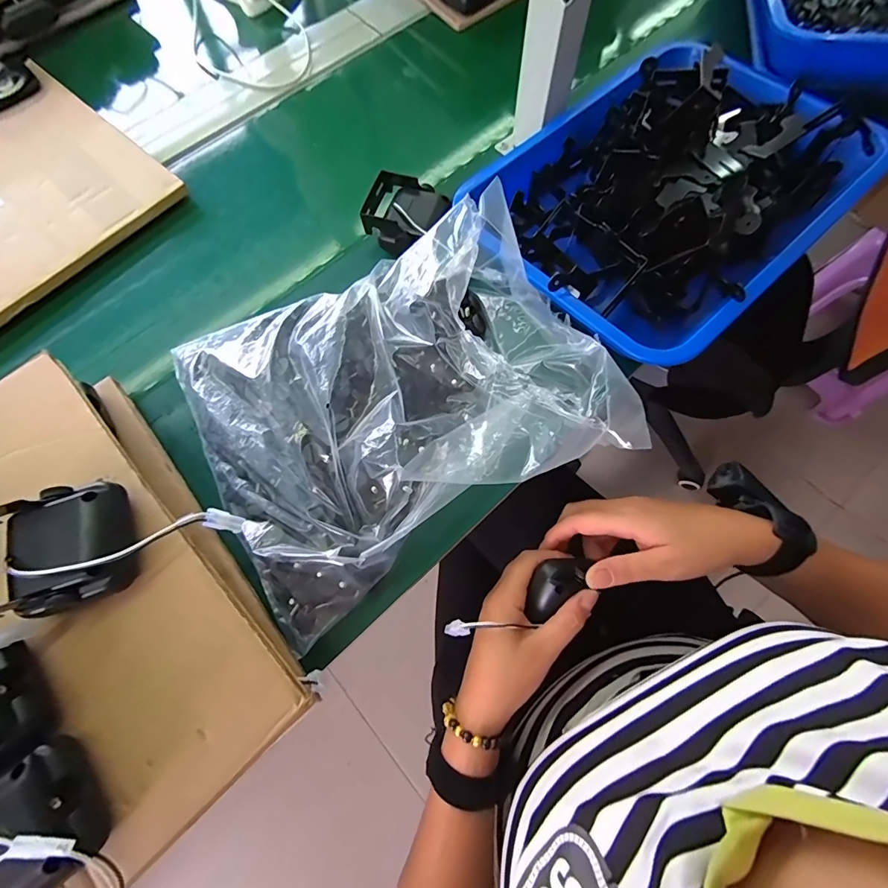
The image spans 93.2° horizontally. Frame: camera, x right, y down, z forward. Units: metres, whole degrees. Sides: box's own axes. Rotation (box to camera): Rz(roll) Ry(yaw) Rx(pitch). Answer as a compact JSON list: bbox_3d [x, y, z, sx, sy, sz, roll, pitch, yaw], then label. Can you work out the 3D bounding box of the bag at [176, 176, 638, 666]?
[{"bbox_3d":[-0.042,-0.049,0.330,0.320,0.071,0.271,-28,72,-8],"label":"bag"}]

